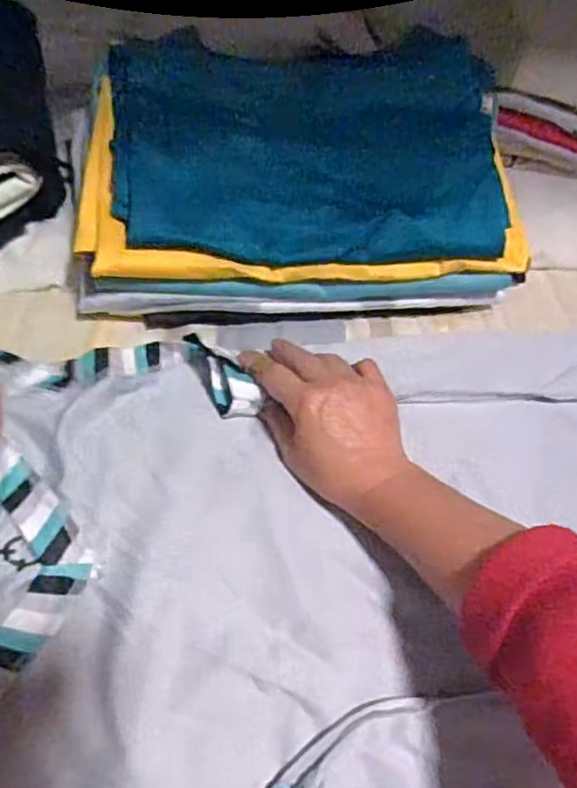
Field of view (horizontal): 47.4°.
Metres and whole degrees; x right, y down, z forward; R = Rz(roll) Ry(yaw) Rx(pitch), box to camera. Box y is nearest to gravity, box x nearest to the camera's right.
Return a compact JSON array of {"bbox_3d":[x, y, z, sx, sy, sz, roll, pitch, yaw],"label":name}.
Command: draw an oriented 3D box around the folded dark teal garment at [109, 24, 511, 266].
[{"bbox_3d":[0.018,-0.219,0.553,0.320,0.023,0.234,-1,67,-7],"label":"folded dark teal garment"}]

